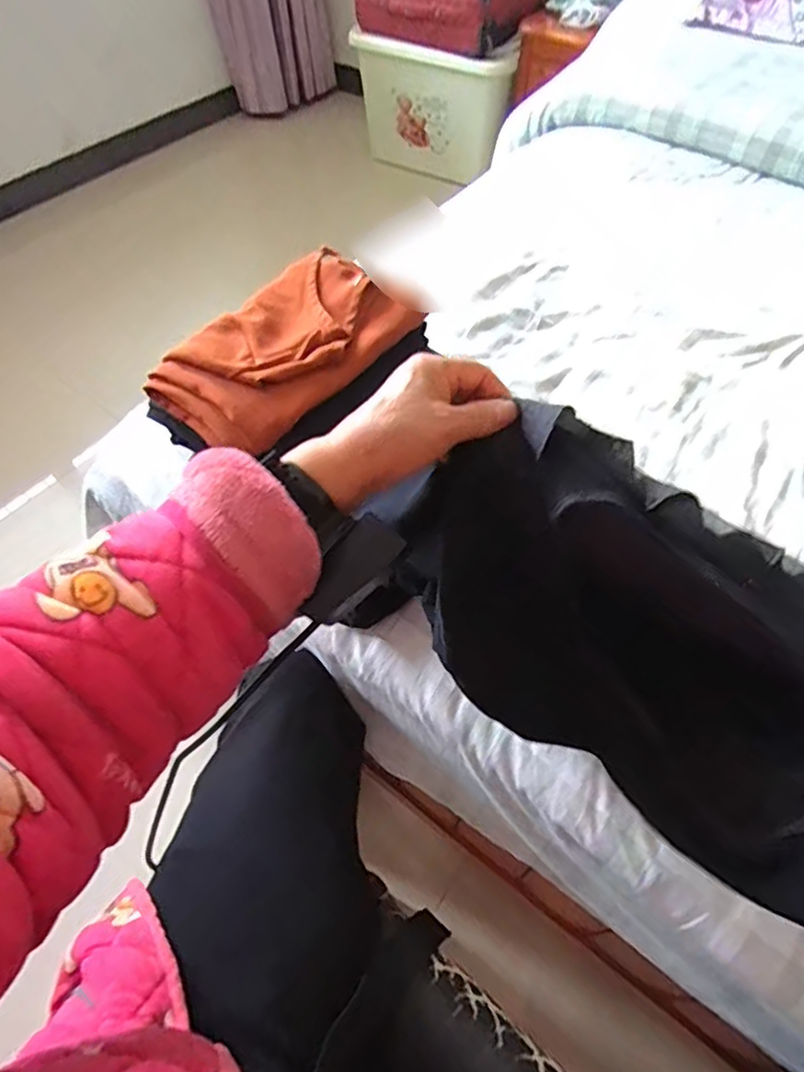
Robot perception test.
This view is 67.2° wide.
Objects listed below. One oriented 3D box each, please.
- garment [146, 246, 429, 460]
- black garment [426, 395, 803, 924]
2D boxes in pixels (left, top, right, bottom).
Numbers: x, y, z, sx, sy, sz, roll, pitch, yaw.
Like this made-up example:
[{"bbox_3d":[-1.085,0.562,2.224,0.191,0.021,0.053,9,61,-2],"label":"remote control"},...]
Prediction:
[{"bbox_3d":[-0.113,-0.194,0.597,0.158,0.029,0.256,30,61,21],"label":"garment"},{"bbox_3d":[0.177,0.094,0.329,0.410,0.176,0.106,35,63,29],"label":"black garment"}]

